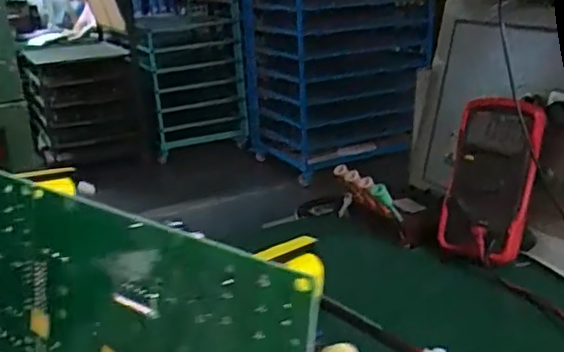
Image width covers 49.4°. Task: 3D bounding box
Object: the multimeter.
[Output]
[{"bbox_3d":[0.249,0.005,0.741,0.105,0.191,0.037,19,7,41],"label":"multimeter"}]

